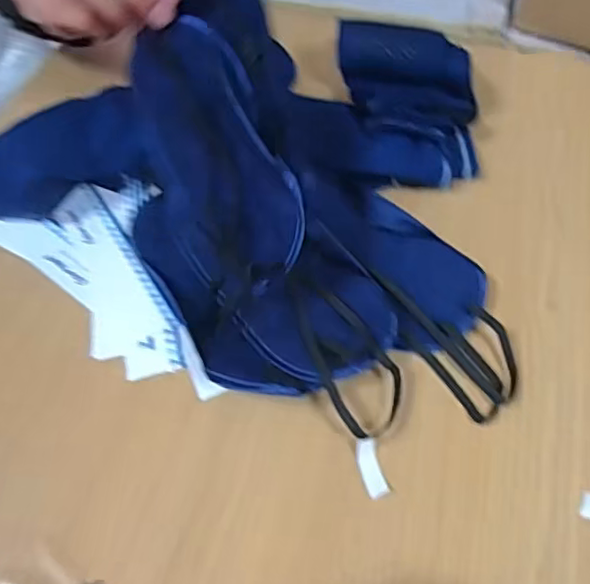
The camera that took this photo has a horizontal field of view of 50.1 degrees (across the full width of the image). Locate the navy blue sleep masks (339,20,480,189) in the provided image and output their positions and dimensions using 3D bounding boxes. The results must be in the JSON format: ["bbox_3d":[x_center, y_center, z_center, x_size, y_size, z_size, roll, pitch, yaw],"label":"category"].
[{"bbox_3d":[0.088,-0.143,0.482,0.094,0.054,0.134,-4,56,-2],"label":"navy blue sleep masks"}]

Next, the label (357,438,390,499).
[{"bbox_3d":[0.042,0.096,0.346,0.013,0.007,0.031,-10,57,-6],"label":"label"}]

